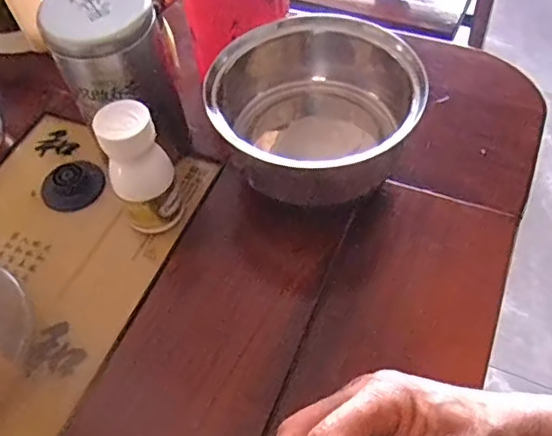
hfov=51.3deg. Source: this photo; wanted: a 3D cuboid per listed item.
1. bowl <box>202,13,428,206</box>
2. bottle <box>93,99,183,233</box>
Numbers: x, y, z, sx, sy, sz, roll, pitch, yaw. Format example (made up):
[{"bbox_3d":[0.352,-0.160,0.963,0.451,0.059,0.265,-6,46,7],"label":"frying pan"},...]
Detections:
[{"bbox_3d":[0.031,-0.085,0.460,0.160,0.088,0.156,-2,55,3],"label":"bowl"},{"bbox_3d":[-0.103,-0.036,0.443,0.050,0.107,0.049,-23,57,-12],"label":"bottle"}]

